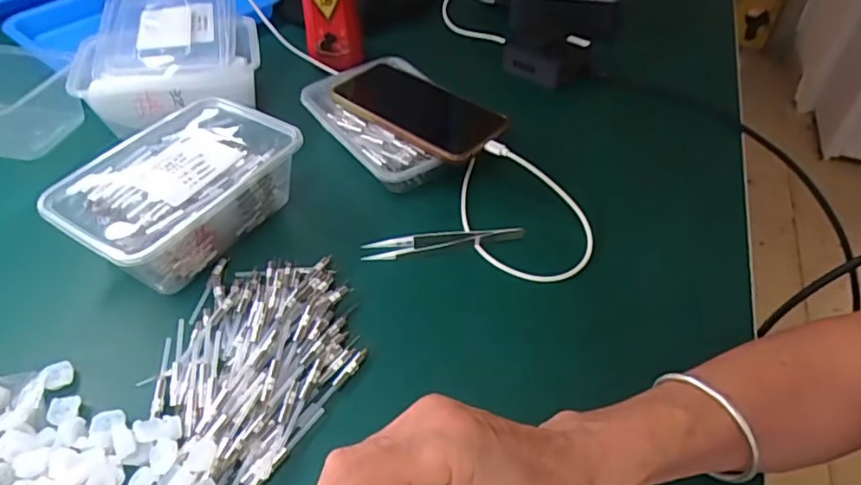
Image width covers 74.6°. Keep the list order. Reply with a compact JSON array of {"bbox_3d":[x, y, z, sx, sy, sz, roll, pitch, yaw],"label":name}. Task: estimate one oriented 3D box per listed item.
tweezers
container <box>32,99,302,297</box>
[{"bbox_3d":[0.009,-0.002,0.444,0.125,0.012,0.018,-3,46,-3],"label":"tweezers"},{"bbox_3d":[-0.191,-0.038,0.446,0.119,0.061,0.171,25,51,22],"label":"container"}]

